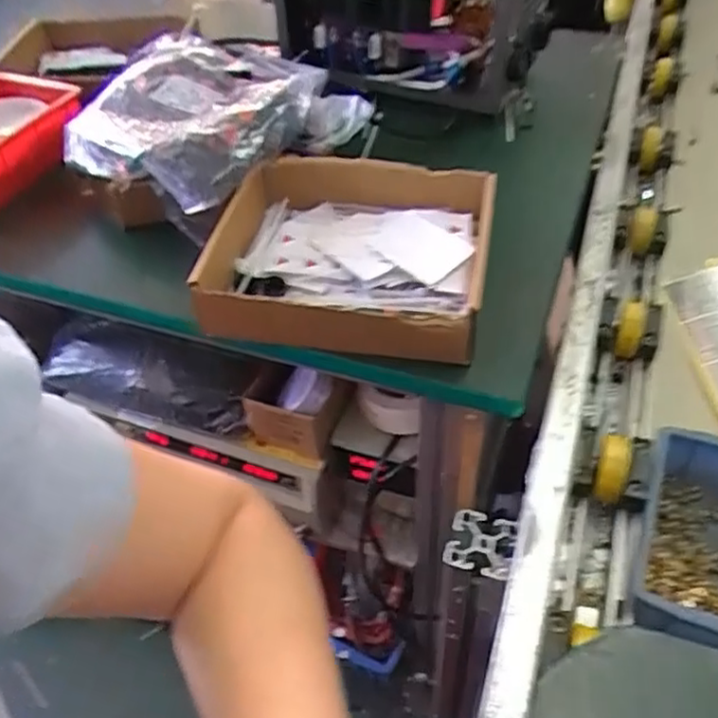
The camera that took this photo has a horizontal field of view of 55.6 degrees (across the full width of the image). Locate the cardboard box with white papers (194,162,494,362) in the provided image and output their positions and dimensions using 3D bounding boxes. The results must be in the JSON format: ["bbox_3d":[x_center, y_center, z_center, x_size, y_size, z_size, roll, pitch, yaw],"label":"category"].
[{"bbox_3d":[-0.006,-0.087,0.554,0.221,0.050,0.186,9,48,11],"label":"cardboard box with white papers"}]

